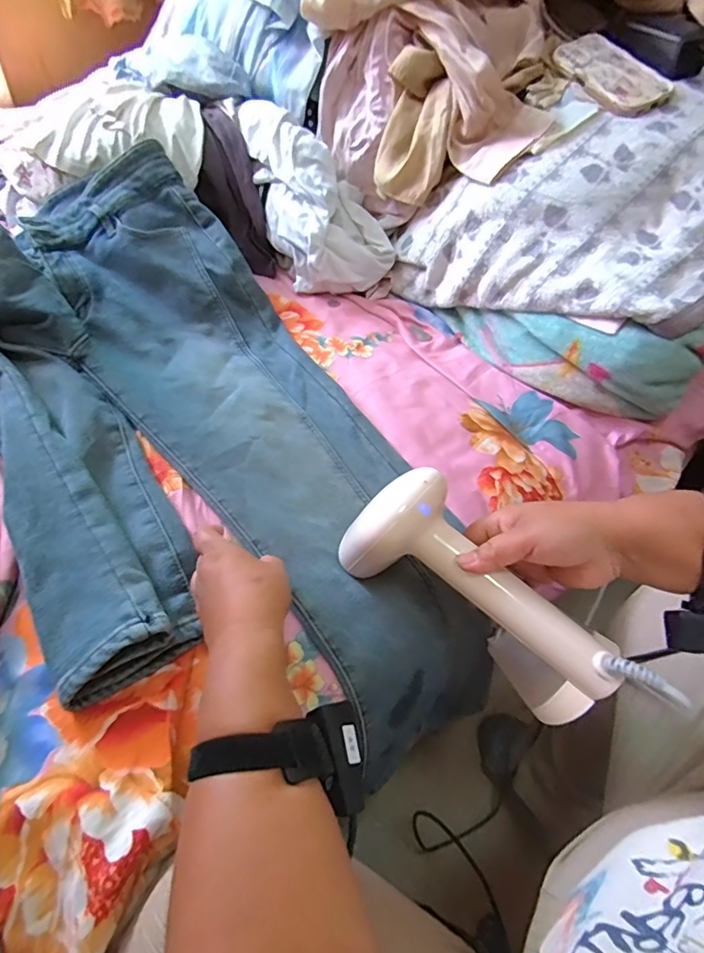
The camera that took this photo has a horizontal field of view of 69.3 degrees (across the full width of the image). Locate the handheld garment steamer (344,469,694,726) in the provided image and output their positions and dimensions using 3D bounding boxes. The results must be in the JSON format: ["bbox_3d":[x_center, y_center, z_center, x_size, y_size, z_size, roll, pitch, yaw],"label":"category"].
[{"bbox_3d":[0.106,0.106,0.419,0.249,0.116,0.070,39,56,12],"label":"handheld garment steamer"}]

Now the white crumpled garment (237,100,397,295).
[{"bbox_3d":[-0.062,-0.421,0.742,0.151,0.099,0.329,-30,89,-27],"label":"white crumpled garment"}]

